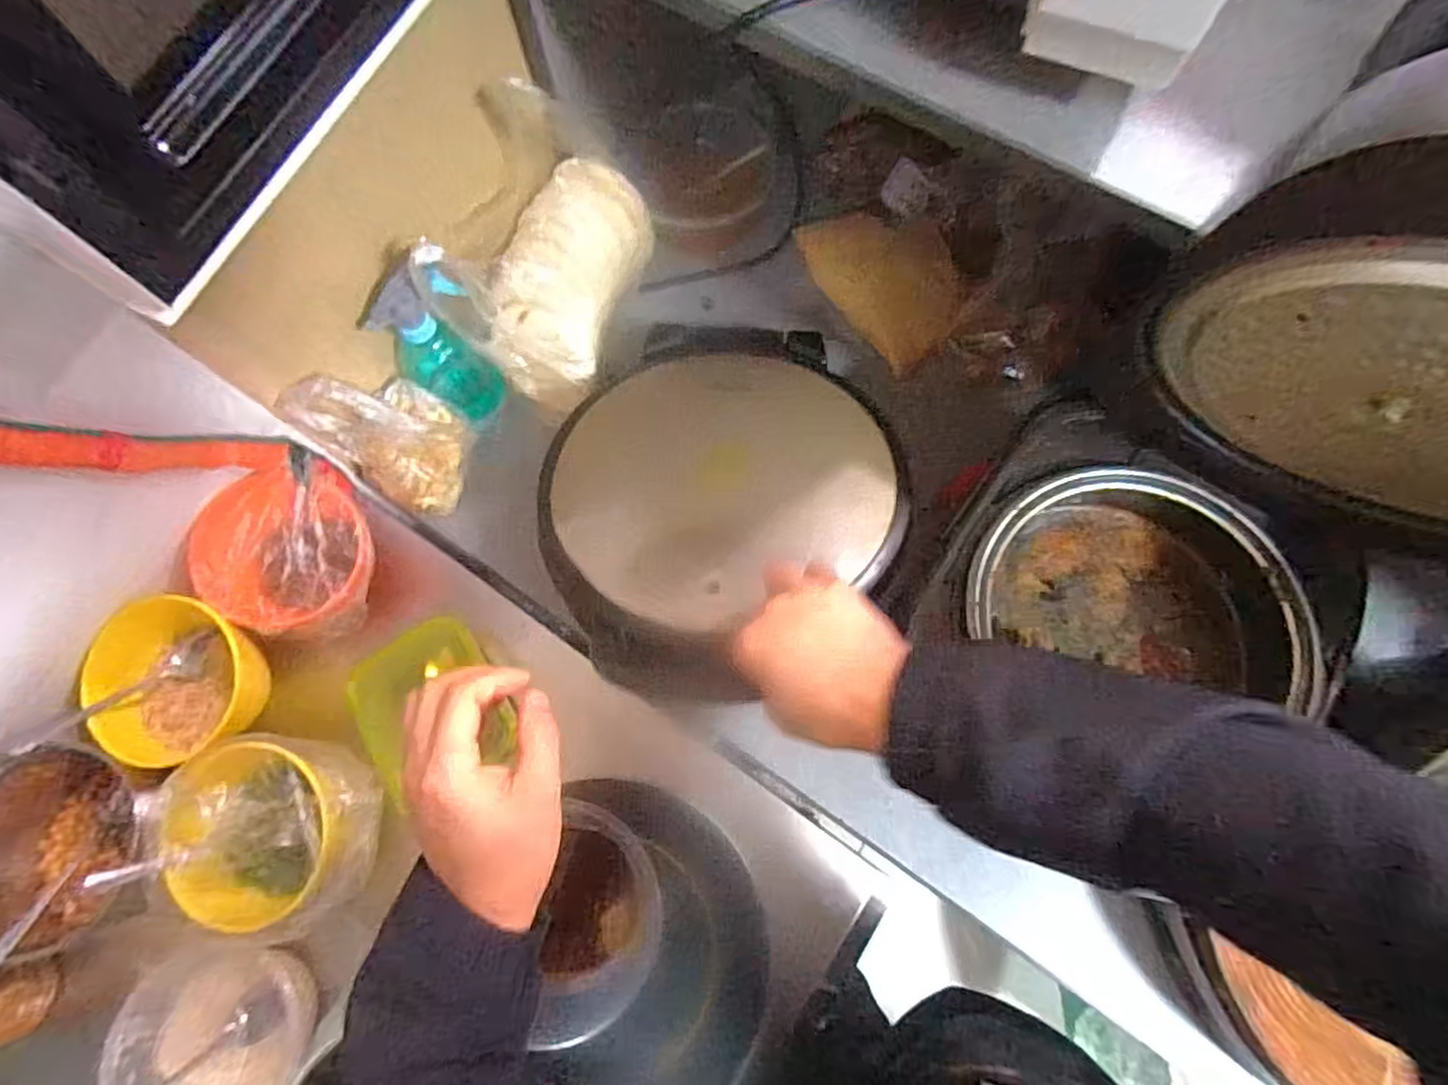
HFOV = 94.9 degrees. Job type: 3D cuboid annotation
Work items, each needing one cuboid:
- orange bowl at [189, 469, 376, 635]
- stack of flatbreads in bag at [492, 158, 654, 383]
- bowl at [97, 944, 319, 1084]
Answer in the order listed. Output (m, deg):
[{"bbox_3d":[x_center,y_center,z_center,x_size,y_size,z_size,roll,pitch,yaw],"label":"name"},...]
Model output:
[{"bbox_3d":[-0.400,0.014,0.623,0.143,0.092,0.143,0,72,1],"label":"orange bowl"},{"bbox_3d":[-0.152,-0.269,0.665,0.098,0.108,0.197,20,74,7],"label":"stack of flatbreads in bag"},{"bbox_3d":[-0.403,0.403,0.532,0.146,0.067,0.140,0,72,1],"label":"bowl"}]

